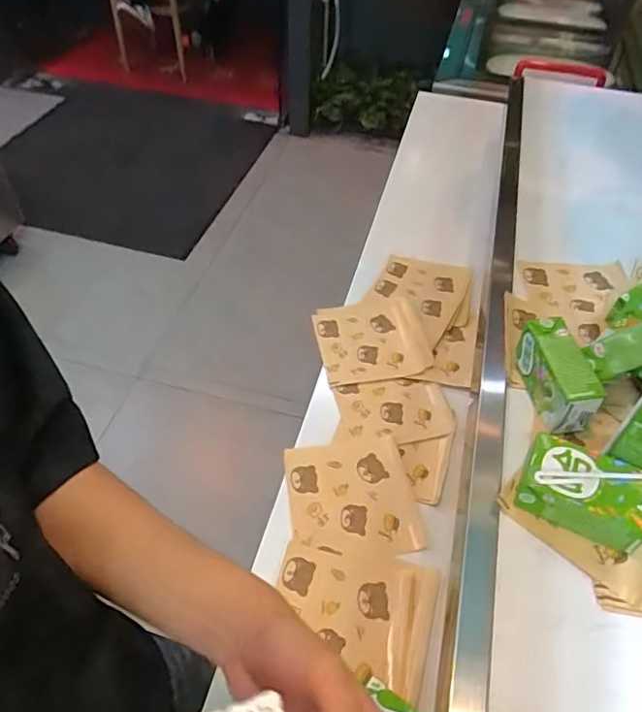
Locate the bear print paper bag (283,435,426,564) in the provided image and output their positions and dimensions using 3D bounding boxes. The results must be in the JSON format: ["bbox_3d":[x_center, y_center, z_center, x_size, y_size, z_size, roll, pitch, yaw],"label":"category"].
[{"bbox_3d":[0.035,0.166,0.641,0.144,0.005,0.148,-6,49,-8],"label":"bear print paper bag"}]

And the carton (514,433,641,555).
[{"bbox_3d":[0.243,0.123,0.505,0.108,0.044,0.066,23,52,17],"label":"carton"}]

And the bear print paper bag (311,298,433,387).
[{"bbox_3d":[0.077,-0.027,0.810,0.162,0.008,0.147,-10,50,-11],"label":"bear print paper bag"}]

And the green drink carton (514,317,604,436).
[{"bbox_3d":[0.249,0.018,0.579,0.046,0.066,0.108,-5,49,-7],"label":"green drink carton"}]

